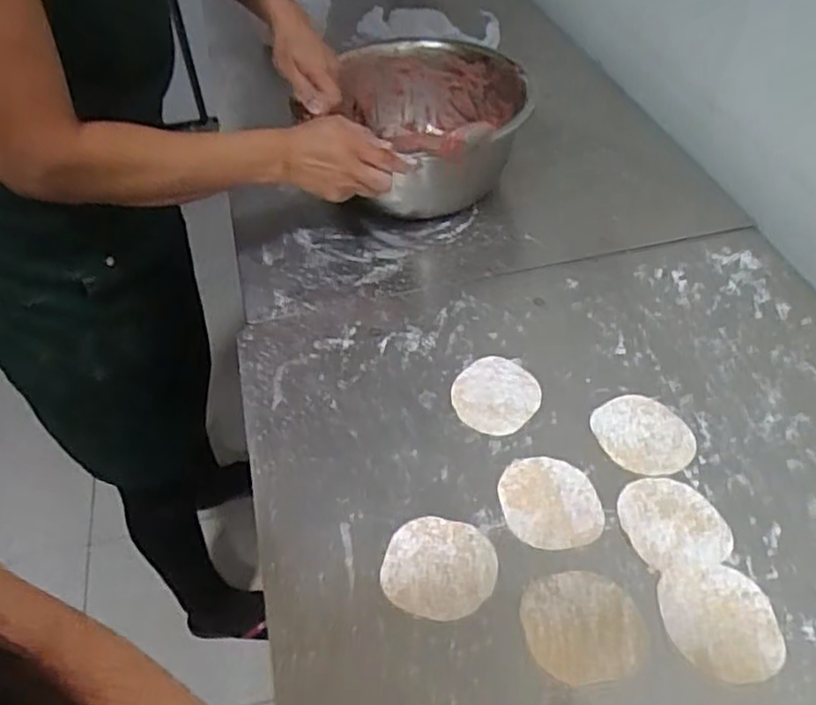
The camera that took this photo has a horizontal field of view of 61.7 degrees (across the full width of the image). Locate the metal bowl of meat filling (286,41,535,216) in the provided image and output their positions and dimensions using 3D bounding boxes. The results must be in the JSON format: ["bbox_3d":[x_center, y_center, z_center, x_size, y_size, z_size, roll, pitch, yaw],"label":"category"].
[{"bbox_3d":[0.021,-0.271,0.846,0.227,0.153,0.284,3,48,5],"label":"metal bowl of meat filling"}]

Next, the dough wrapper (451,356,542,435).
[{"bbox_3d":[0.083,0.039,0.642,0.078,0.004,0.083,-1,48,1],"label":"dough wrapper"}]

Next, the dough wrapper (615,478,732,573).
[{"bbox_3d":[0.213,0.136,0.550,0.080,0.004,0.077,-1,48,1],"label":"dough wrapper"}]

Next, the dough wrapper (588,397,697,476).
[{"bbox_3d":[0.212,0.072,0.609,0.081,0.004,0.084,-1,48,1],"label":"dough wrapper"}]

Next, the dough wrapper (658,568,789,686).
[{"bbox_3d":[0.227,0.195,0.497,0.079,0.004,0.081,-2,48,0],"label":"dough wrapper"}]

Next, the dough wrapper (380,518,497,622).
[{"bbox_3d":[0.024,0.167,0.533,0.085,0.004,0.077,7,49,8],"label":"dough wrapper"}]

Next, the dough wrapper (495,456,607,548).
[{"bbox_3d":[0.119,0.124,0.572,0.080,0.006,0.083,-1,48,1],"label":"dough wrapper"}]

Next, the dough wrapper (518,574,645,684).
[{"bbox_3d":[0.128,0.200,0.500,0.085,0.004,0.077,-6,48,-3],"label":"dough wrapper"}]

